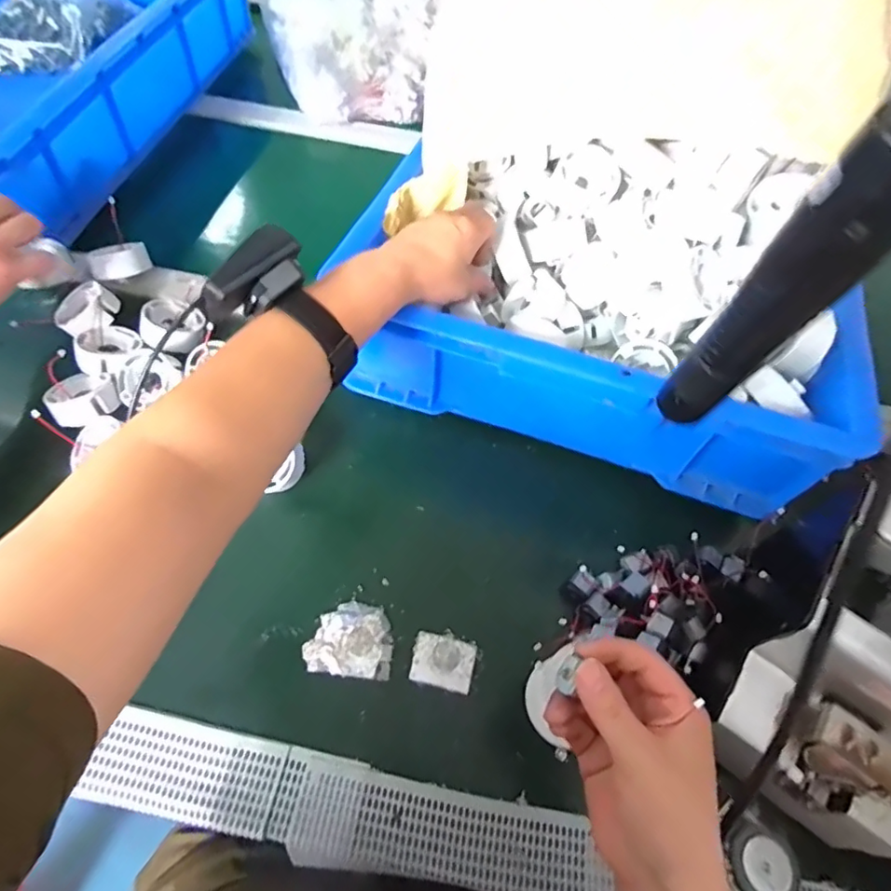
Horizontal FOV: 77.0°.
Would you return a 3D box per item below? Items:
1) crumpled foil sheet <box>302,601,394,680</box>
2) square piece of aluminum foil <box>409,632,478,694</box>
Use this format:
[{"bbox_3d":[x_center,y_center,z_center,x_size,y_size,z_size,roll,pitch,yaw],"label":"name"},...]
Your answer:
[{"bbox_3d":[-0.073,0.149,0.432,0.064,0.004,0.053,6,58,-1],"label":"crumpled foil sheet"},{"bbox_3d":[-0.001,0.166,0.430,0.047,0.004,0.037,14,58,4],"label":"square piece of aluminum foil"}]

